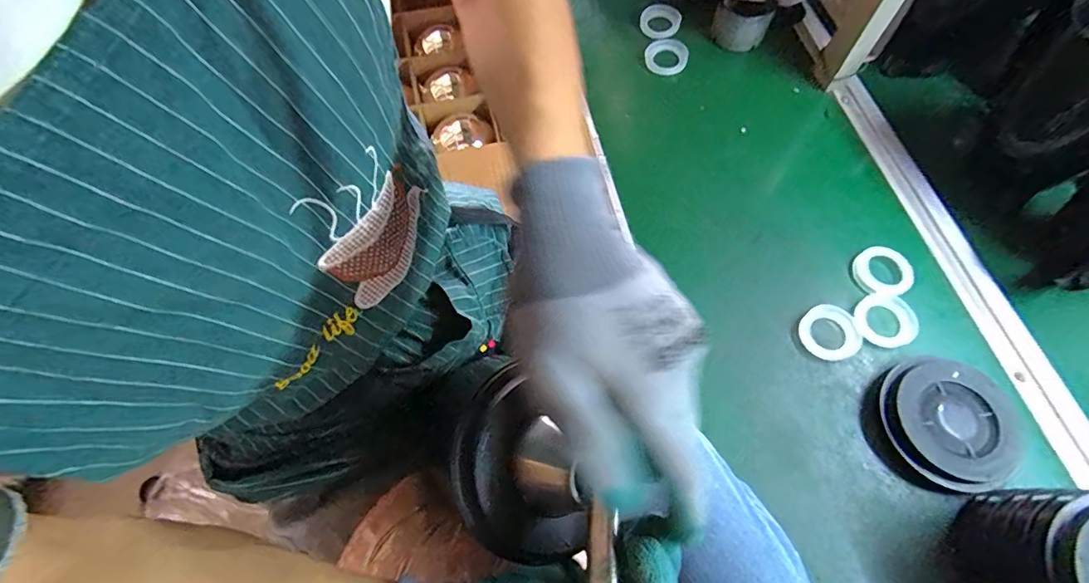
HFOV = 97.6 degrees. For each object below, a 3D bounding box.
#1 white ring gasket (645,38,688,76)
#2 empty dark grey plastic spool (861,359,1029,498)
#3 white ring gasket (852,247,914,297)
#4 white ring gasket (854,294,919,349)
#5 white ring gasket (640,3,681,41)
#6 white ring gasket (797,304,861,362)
[{"bbox_3d":[0.172,-0.332,0.673,0.059,0.016,0.062,-1,66,1],"label":"white ring gasket"},{"bbox_3d":[0.381,0.124,0.455,0.131,0.025,0.115,-30,68,-12],"label":"empty dark grey plastic spool"},{"bbox_3d":[0.373,-0.021,0.524,0.062,0.013,0.055,-18,67,-7],"label":"white ring gasket"},{"bbox_3d":[0.361,0.030,0.504,0.056,0.007,0.058,-1,66,1],"label":"white ring gasket"},{"bbox_3d":[0.169,-0.397,0.703,0.061,0.014,0.059,-1,66,1],"label":"white ring gasket"},{"bbox_3d":[0.302,0.043,0.503,0.057,0.007,0.059,-1,66,1],"label":"white ring gasket"}]

